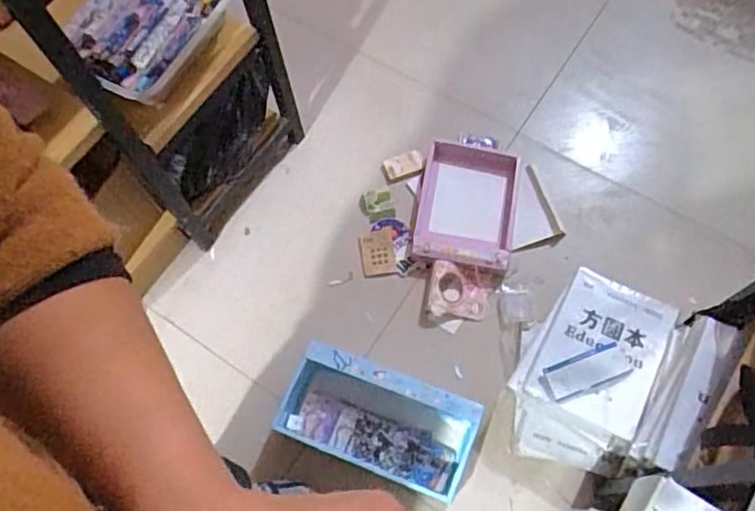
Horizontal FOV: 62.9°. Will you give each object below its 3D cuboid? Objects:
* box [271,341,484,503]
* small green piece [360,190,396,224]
[{"bbox_3d":[0.001,0.298,1.124,0.347,0.117,0.169,19,70,11],"label":"box"},{"bbox_3d":[0.000,-0.107,1.343,0.068,0.019,0.073,-16,68,-3],"label":"small green piece"}]

